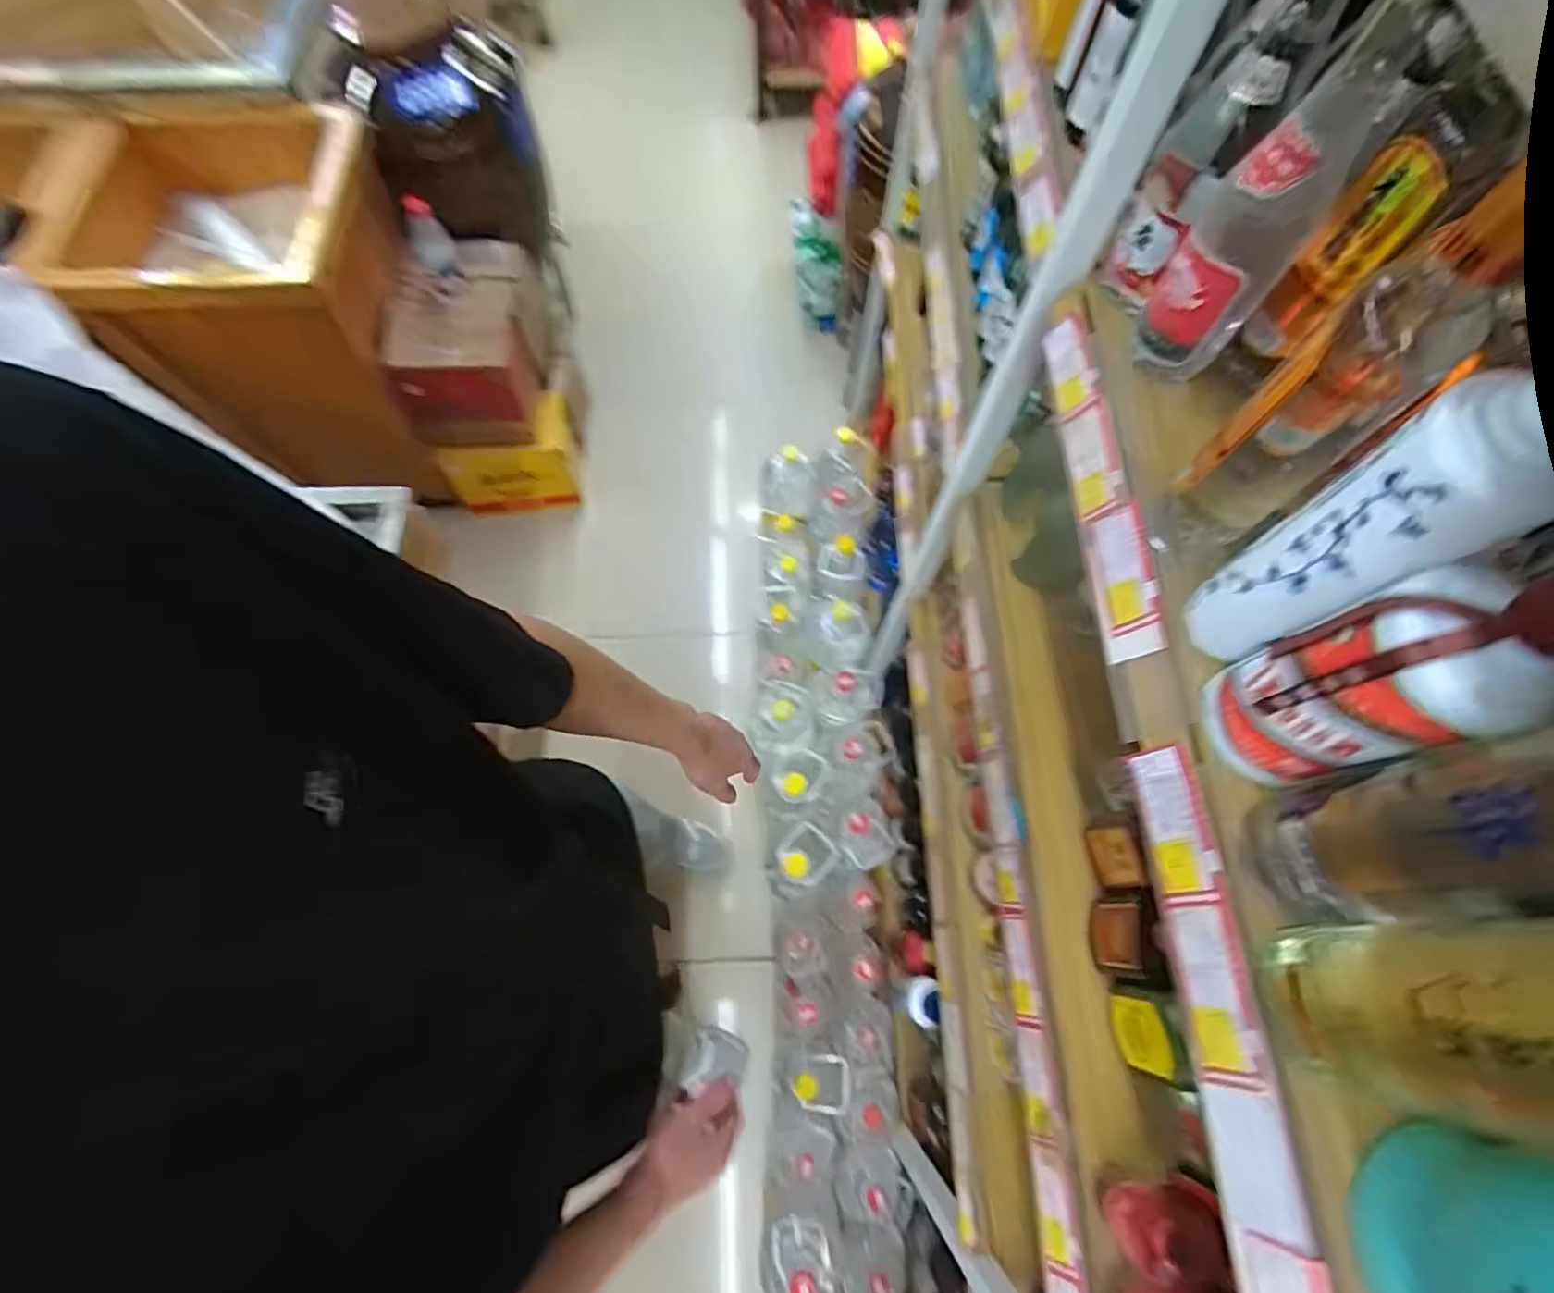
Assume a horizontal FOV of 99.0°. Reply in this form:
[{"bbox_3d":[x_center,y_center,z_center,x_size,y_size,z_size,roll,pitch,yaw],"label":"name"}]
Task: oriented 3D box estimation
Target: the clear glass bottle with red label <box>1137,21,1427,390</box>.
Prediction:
[{"bbox_3d":[0.310,-0.274,0.438,0.059,0.200,0.065,-16,71,-8],"label":"clear glass bottle with red label"}]

